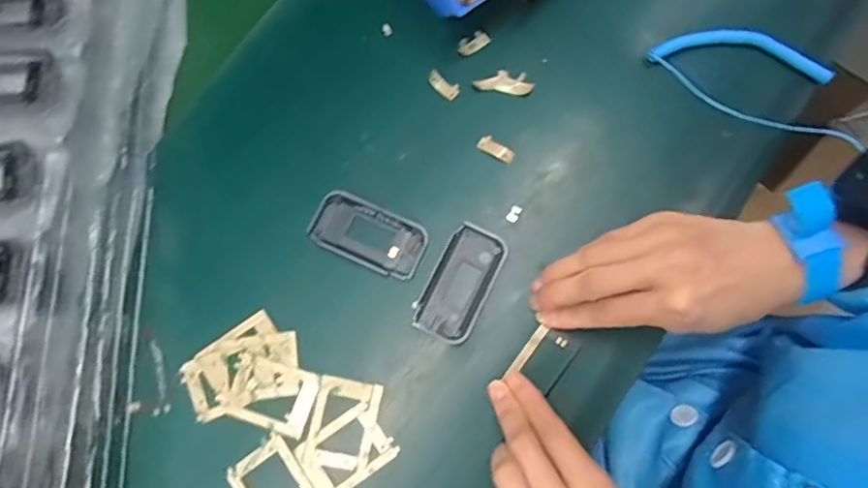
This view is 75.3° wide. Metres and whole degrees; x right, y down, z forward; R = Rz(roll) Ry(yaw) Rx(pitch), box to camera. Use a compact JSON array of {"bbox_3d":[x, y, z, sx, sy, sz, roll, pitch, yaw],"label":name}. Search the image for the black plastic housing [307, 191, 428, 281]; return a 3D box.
[{"bbox_3d":[-0.043,-0.005,0.372,0.074,0.008,0.039,23,78,9],"label":"black plastic housing"}]

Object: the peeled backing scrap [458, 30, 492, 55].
[{"bbox_3d":[0.029,-0.146,0.406,0.024,0.004,0.014,-33,76,-5],"label":"peeled backing scrap"}]

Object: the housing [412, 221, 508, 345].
[{"bbox_3d":[0.017,0.025,0.363,0.039,0.008,0.075,27,79,10],"label":"housing"}]

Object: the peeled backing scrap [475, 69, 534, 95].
[{"bbox_3d":[0.050,-0.116,0.399,0.040,0.004,0.017,9,76,6],"label":"peeled backing scrap"}]

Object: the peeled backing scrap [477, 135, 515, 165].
[{"bbox_3d":[0.043,-0.066,0.388,0.026,0.004,0.011,31,79,10],"label":"peeled backing scrap"}]

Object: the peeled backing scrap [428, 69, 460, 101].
[{"bbox_3d":[0.007,-0.114,0.400,0.025,0.004,0.012,38,81,12],"label":"peeled backing scrap"}]

